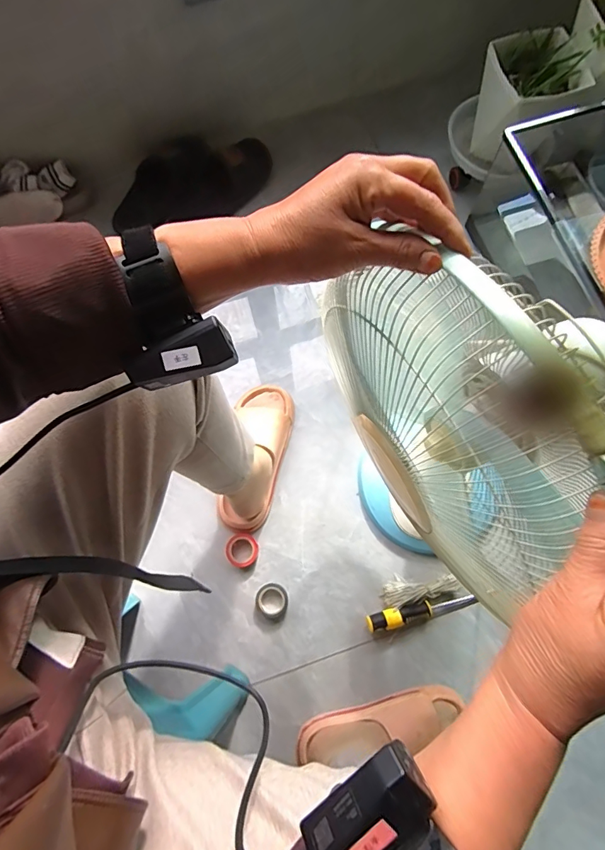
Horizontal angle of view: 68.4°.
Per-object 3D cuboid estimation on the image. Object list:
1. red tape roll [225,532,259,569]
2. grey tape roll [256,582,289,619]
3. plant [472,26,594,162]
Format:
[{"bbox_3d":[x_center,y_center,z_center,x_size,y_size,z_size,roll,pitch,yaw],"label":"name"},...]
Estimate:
[{"bbox_3d":[-0.104,0.217,0.770,0.055,0.018,0.056,0,76,1],"label":"red tape roll"},{"bbox_3d":[-0.051,0.297,0.753,0.053,0.019,0.054,0,76,1],"label":"grey tape roll"},{"bbox_3d":[0.417,-0.615,0.839,0.146,0.151,0.145,-12,76,-2],"label":"plant"}]

